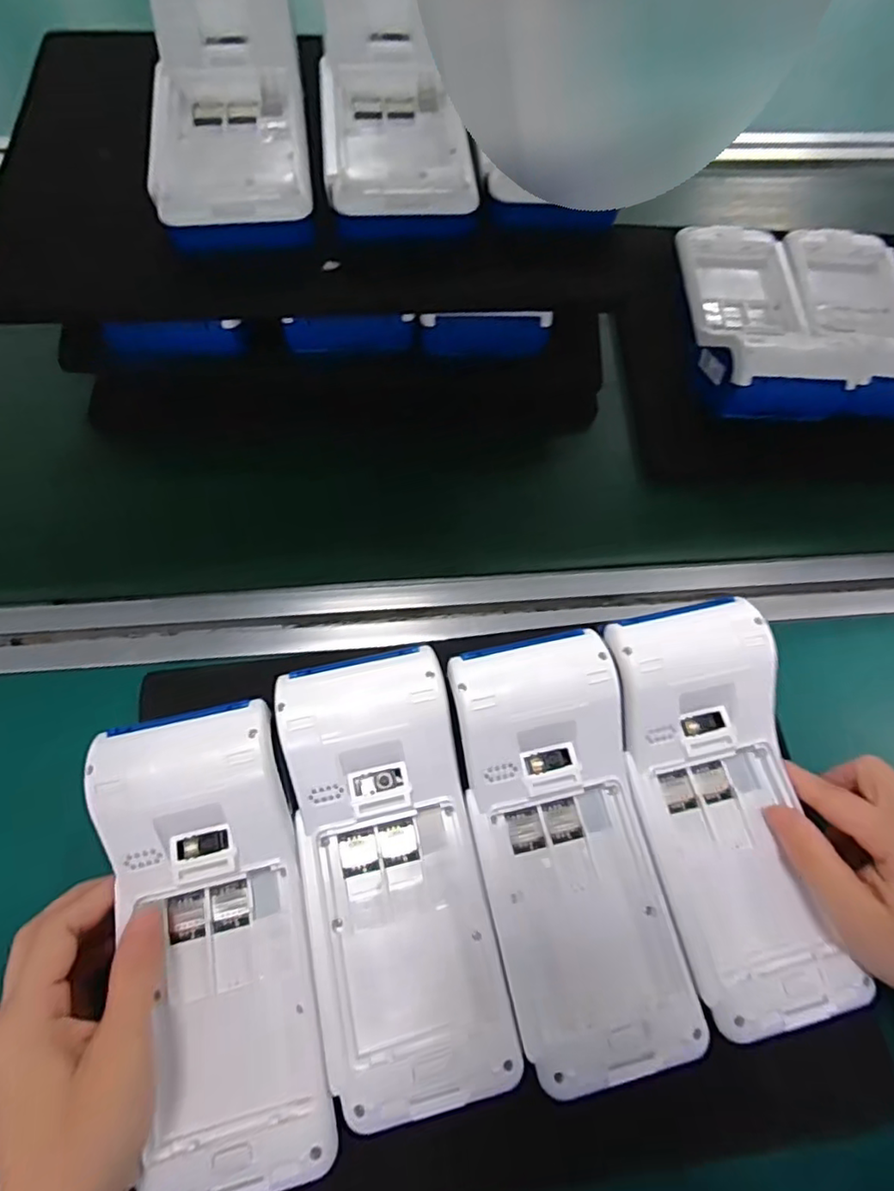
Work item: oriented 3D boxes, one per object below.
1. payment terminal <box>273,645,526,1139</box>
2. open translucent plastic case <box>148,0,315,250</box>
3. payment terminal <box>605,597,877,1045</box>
[{"bbox_3d":[-0.025,0.121,0.263,0.080,0.055,0.186,-11,68,-7],"label":"payment terminal"},{"bbox_3d":[-0.119,-0.268,0.319,0.082,0.052,0.179,-8,68,-6],"label":"open translucent plastic case"},{"bbox_3d":[0.133,0.098,0.288,0.076,0.041,0.183,-10,83,-7],"label":"payment terminal"}]

